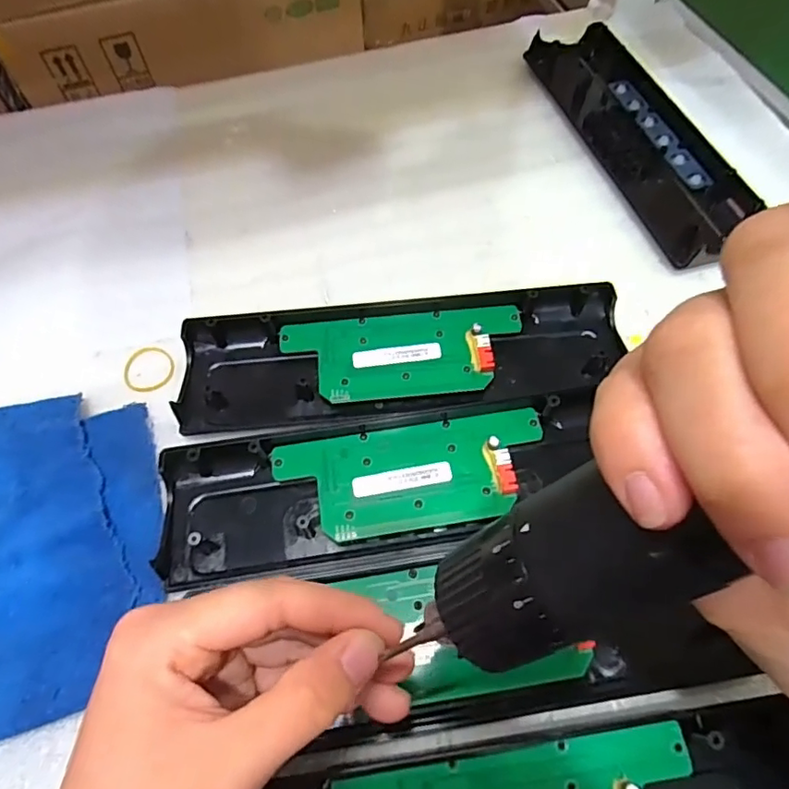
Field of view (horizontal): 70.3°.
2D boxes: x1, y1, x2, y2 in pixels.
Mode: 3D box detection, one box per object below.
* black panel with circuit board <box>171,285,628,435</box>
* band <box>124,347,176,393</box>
[{"bbox_3d":[0.004,-0.023,0.316,0.241,0.019,0.067,-4,59,-1],"label":"black panel with circuit board"},{"bbox_3d":[-0.144,-0.015,0.328,0.030,0.004,0.030,-2,66,5],"label":"band"}]

